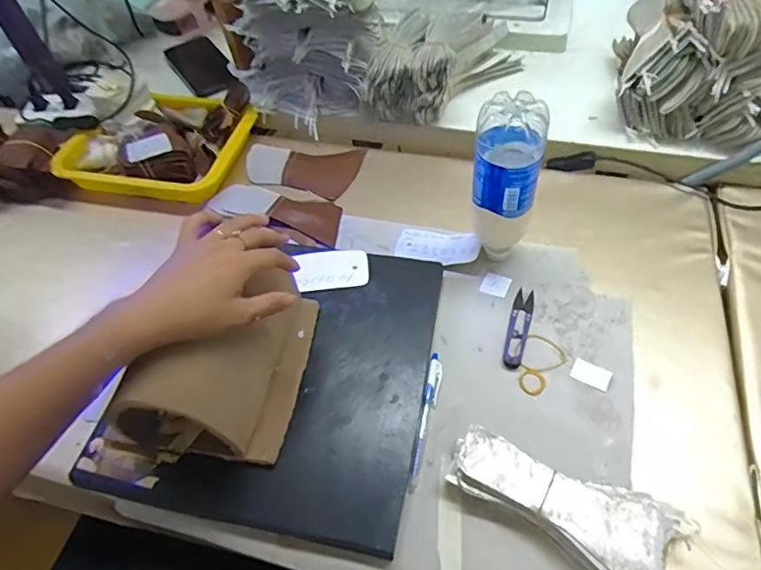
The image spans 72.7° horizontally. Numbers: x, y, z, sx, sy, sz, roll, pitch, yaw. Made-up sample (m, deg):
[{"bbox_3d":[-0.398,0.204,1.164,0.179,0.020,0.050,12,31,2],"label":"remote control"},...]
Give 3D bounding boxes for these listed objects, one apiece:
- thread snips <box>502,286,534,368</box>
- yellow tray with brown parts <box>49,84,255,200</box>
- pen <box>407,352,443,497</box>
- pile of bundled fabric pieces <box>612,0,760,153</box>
[{"bbox_3d":[0.149,0.045,0.558,0.021,0.005,0.100,14,57,14],"label":"thread snips"},{"bbox_3d":[-0.326,-0.215,0.751,0.256,0.075,0.193,6,56,8],"label":"yellow tray with brown parts"},{"bbox_3d":[0.045,0.127,0.499,0.014,0.019,0.137,9,56,11],"label":"pen"},{"bbox_3d":[0.418,-0.300,0.644,0.210,0.185,0.195,14,57,14],"label":"pile of bundled fabric pieces"}]

